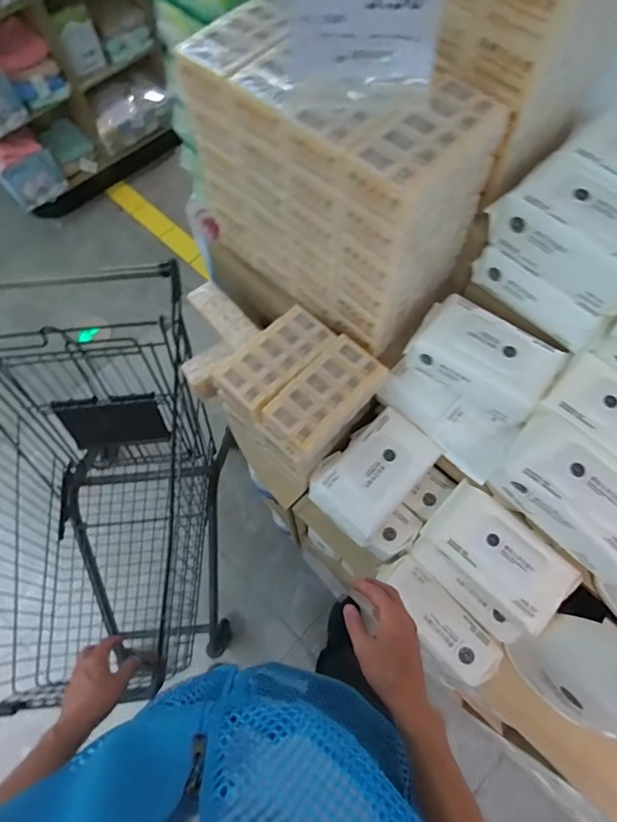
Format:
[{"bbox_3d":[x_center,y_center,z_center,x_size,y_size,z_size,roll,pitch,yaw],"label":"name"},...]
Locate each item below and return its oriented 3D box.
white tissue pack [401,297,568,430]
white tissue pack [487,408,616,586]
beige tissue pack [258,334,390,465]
[{"bbox_3d":[0.248,-0.075,0.661,0.179,0.083,0.118,32,71,13],"label":"white tissue pack"},{"bbox_3d":[0.330,0.100,0.557,0.190,0.063,0.107,40,73,16],"label":"white tissue pack"},{"bbox_3d":[0.024,-0.016,0.666,0.092,0.063,0.177,40,73,16],"label":"beige tissue pack"}]

